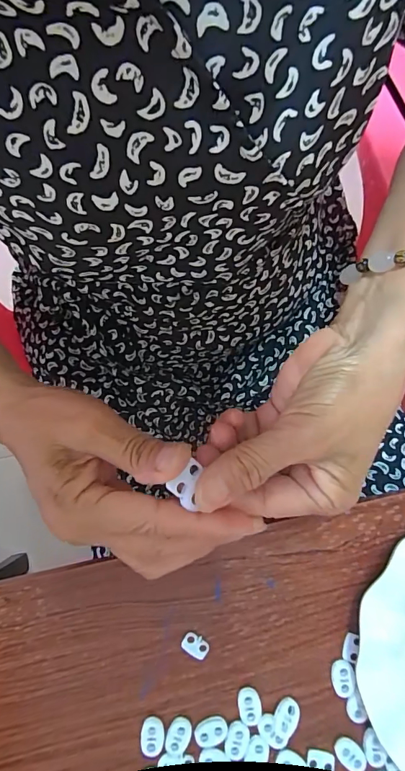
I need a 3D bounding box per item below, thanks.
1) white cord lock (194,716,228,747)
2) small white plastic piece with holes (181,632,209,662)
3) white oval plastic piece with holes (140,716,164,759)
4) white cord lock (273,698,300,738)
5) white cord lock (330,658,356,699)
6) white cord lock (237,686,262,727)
[{"bbox_3d":[0.006,0.237,0.278,0.022,0.004,0.016,-17,83,-1],"label":"white cord lock"},{"bbox_3d":[-0.005,0.184,0.288,0.020,0.004,0.014,26,84,4],"label":"small white plastic piece with holes"},{"bbox_3d":[-0.034,0.239,0.277,0.015,0.005,0.023,8,83,2],"label":"white oval plastic piece with holes"},{"bbox_3d":[0.057,0.227,0.279,0.015,0.008,0.023,37,84,5],"label":"white cord lock"},{"bbox_3d":[0.098,0.205,0.284,0.015,0.006,0.024,-5,83,0],"label":"white cord lock"},{"bbox_3d":[0.032,0.222,0.281,0.015,0.004,0.023,-12,83,-1],"label":"white cord lock"}]

